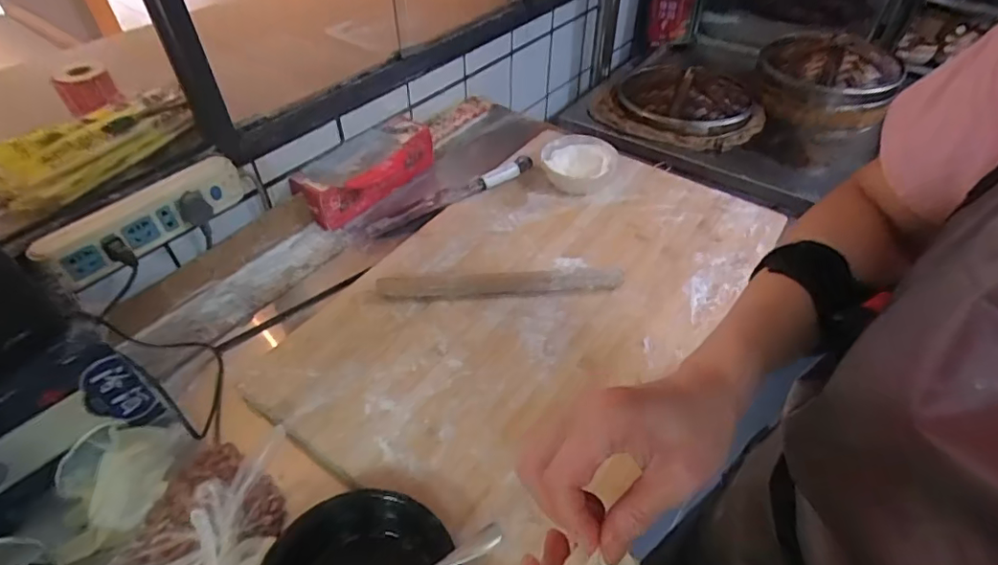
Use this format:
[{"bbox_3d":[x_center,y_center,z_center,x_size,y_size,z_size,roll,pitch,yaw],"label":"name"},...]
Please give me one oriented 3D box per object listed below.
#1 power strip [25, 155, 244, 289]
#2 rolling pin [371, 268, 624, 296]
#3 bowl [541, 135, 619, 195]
[{"bbox_3d":[-0.396,-0.074,0.611,0.213,0.065,0.037,-34,55,-29],"label":"power strip"},{"bbox_3d":[0.003,-0.001,0.695,0.311,0.023,0.034,-3,48,-2],"label":"rolling pin"},{"bbox_3d":[0.127,-0.183,0.844,0.112,0.042,0.106,0,48,0],"label":"bowl"}]

